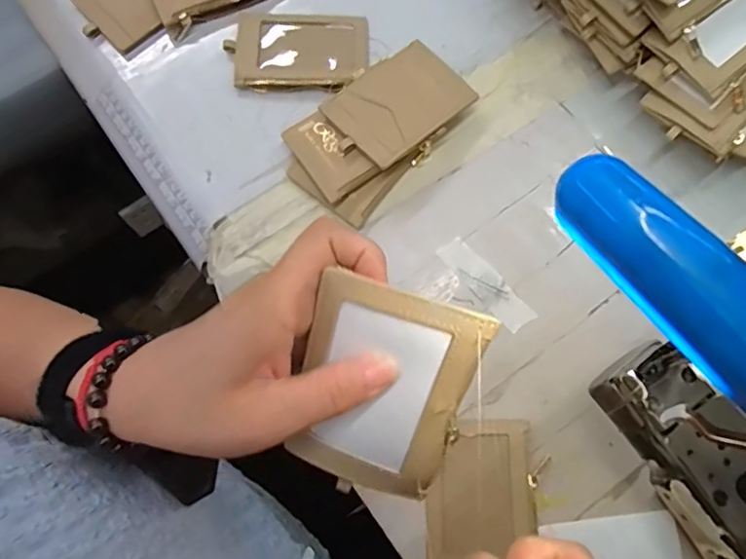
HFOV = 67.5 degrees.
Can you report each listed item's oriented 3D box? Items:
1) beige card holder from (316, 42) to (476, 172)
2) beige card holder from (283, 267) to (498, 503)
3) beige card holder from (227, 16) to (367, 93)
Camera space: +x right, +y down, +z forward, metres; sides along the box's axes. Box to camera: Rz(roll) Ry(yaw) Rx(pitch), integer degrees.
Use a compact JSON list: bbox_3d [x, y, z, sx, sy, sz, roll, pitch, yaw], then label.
[{"bbox_3d":[0.019,-0.139,0.443,0.111,0.010,0.076,-37,76,-17],"label":"beige card holder"},{"bbox_3d":[0.003,0.052,0.250,0.072,0.006,0.107,19,117,6],"label":"beige card holder"},{"bbox_3d":[-0.063,-0.196,0.475,0.114,0.014,0.078,5,75,1],"label":"beige card holder"}]

